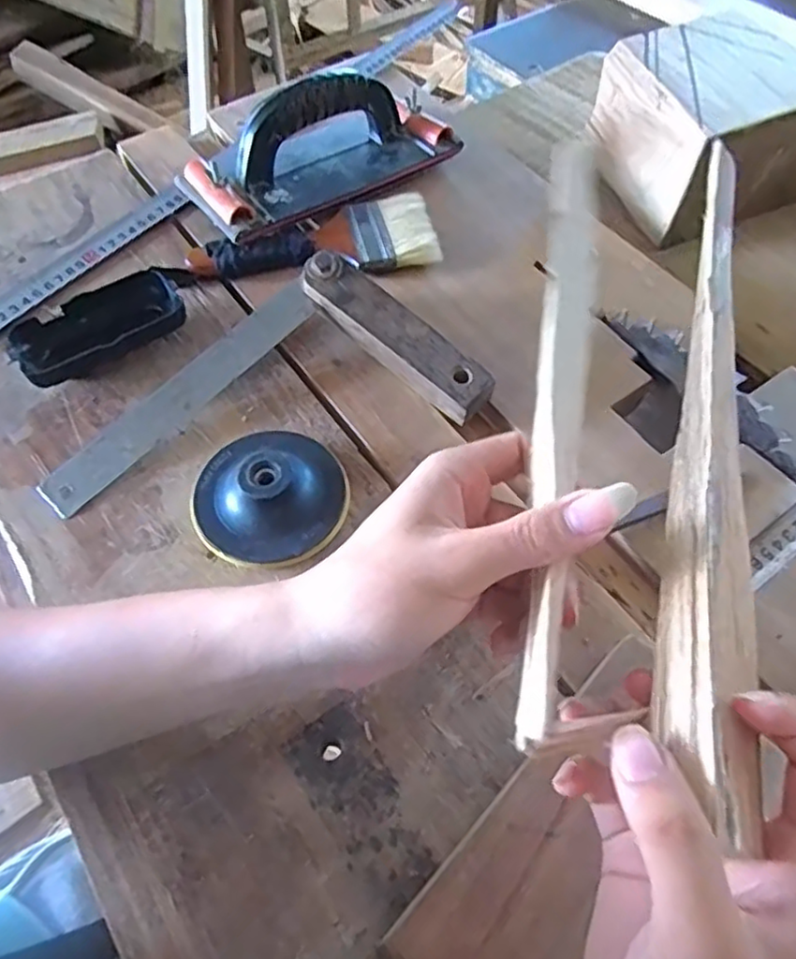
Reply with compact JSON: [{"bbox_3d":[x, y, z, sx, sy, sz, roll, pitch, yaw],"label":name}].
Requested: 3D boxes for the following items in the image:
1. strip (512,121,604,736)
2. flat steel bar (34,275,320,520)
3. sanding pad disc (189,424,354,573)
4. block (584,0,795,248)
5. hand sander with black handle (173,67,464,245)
[{"bbox_3d":[0.071,-0.045,0.282,0.024,0.013,0.298,8,63,6],"label":"strip"},{"bbox_3d":[-0.135,-0.056,0.420,0.031,0.007,0.208,42,74,12],"label":"flat steel bar"},{"bbox_3d":[-0.075,0.007,0.380,0.087,0.035,0.090,0,59,0],"label":"sanding pad disc"},{"bbox_3d":[0.260,-0.293,0.557,0.148,0.113,0.143,-20,60,-11],"label":"block"},{"bbox_3d":[-0.060,-0.269,0.520,0.213,0.075,0.098,-32,64,-18],"label":"hand sander with black handle"}]

